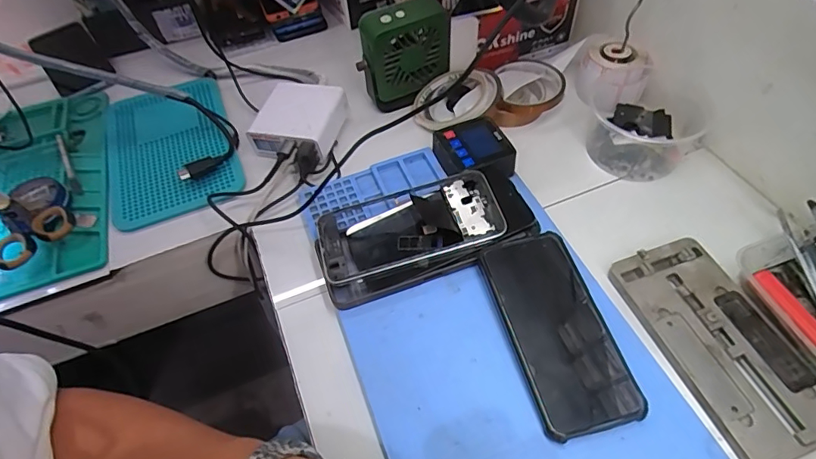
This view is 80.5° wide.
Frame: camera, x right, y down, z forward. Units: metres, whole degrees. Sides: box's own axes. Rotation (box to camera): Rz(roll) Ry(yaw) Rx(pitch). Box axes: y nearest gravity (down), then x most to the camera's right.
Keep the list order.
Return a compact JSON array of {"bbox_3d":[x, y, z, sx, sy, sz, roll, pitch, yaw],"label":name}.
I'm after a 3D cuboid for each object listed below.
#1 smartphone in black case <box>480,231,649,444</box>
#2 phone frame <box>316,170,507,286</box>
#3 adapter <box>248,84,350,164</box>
[{"bbox_3d":[0.120,0.078,0.390,0.077,0.018,0.160,-14,54,-6],"label":"smartphone in black case"},{"bbox_3d":[0.000,-0.005,0.446,0.167,0.011,0.080,-16,57,0],"label":"phone frame"},{"bbox_3d":[-0.124,-0.128,0.547,0.092,0.037,0.094,14,56,14],"label":"adapter"}]

